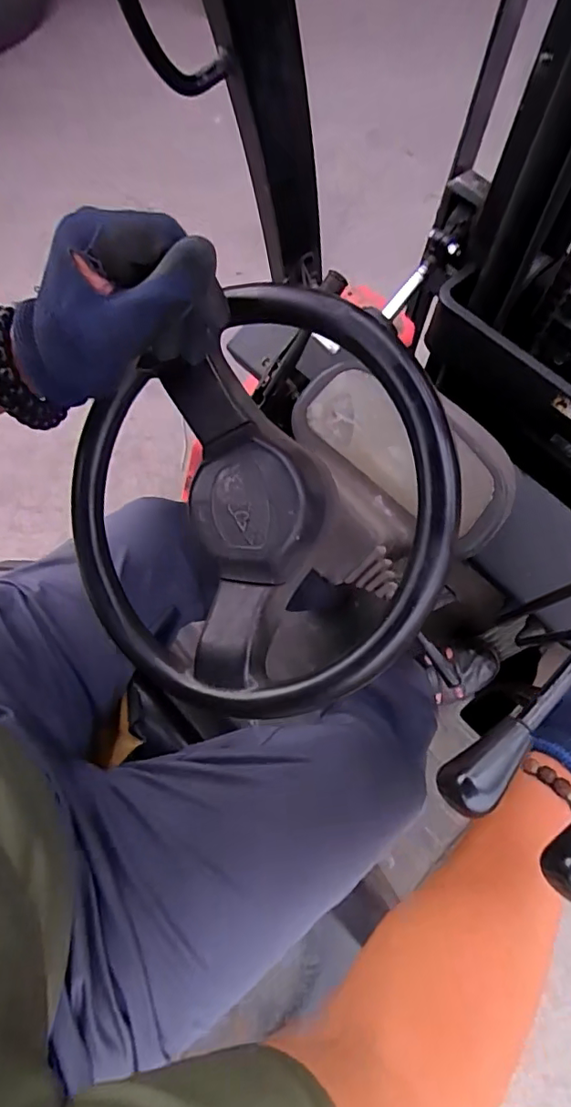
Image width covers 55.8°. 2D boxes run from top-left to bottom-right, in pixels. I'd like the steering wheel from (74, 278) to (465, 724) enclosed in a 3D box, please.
[{"bbox_3d":[-0.023,-0.032,0.382,0.281,0.079,0.281,0,91,28],"label":"steering wheel"}]

